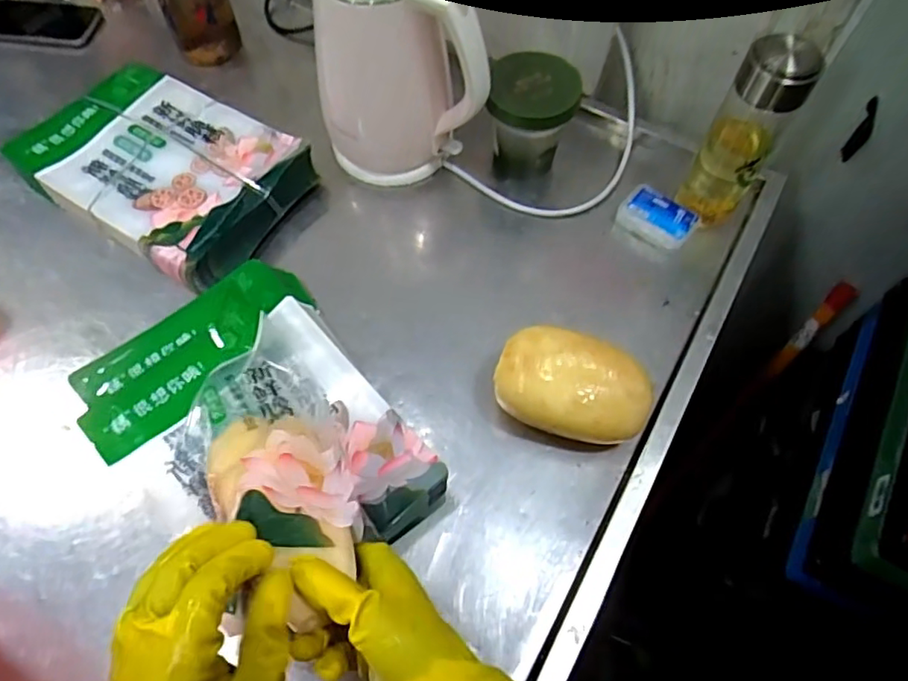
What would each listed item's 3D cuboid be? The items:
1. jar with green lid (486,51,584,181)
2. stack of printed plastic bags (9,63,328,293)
[{"bbox_3d":[0.084,-0.237,0.674,0.088,0.130,0.085,0,61,-1],"label":"jar with green lid"},{"bbox_3d":[-0.329,-0.198,0.688,0.300,0.047,0.206,31,65,15],"label":"stack of printed plastic bags"}]

